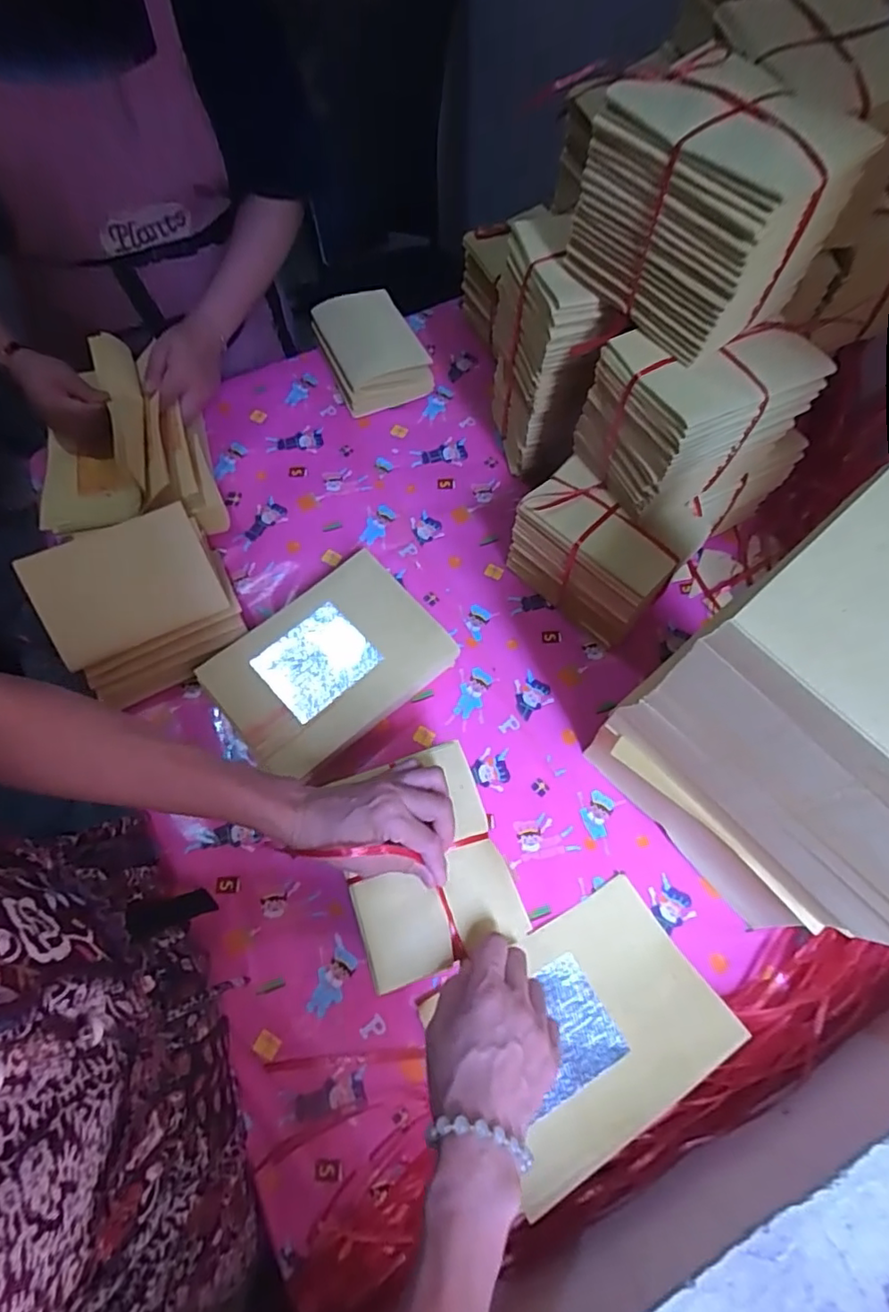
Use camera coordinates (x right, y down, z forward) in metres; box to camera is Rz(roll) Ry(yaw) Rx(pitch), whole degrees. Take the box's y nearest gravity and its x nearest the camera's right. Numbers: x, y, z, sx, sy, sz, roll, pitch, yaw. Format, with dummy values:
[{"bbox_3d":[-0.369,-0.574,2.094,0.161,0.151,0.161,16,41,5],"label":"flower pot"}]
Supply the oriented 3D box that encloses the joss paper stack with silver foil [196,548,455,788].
[{"bbox_3d":[-0.122,0.010,0.631,0.228,0.046,0.164,-40,72,-14],"label":"joss paper stack with silver foil"}]

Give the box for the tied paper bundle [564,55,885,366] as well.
[{"bbox_3d":[0.203,-0.355,0.462,0.118,0.135,0.166,-39,72,-14],"label":"tied paper bundle"}]

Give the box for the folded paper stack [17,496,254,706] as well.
[{"bbox_3d":[-0.308,-0.045,0.600,0.167,0.036,0.174,-25,110,-12],"label":"folded paper stack"}]

